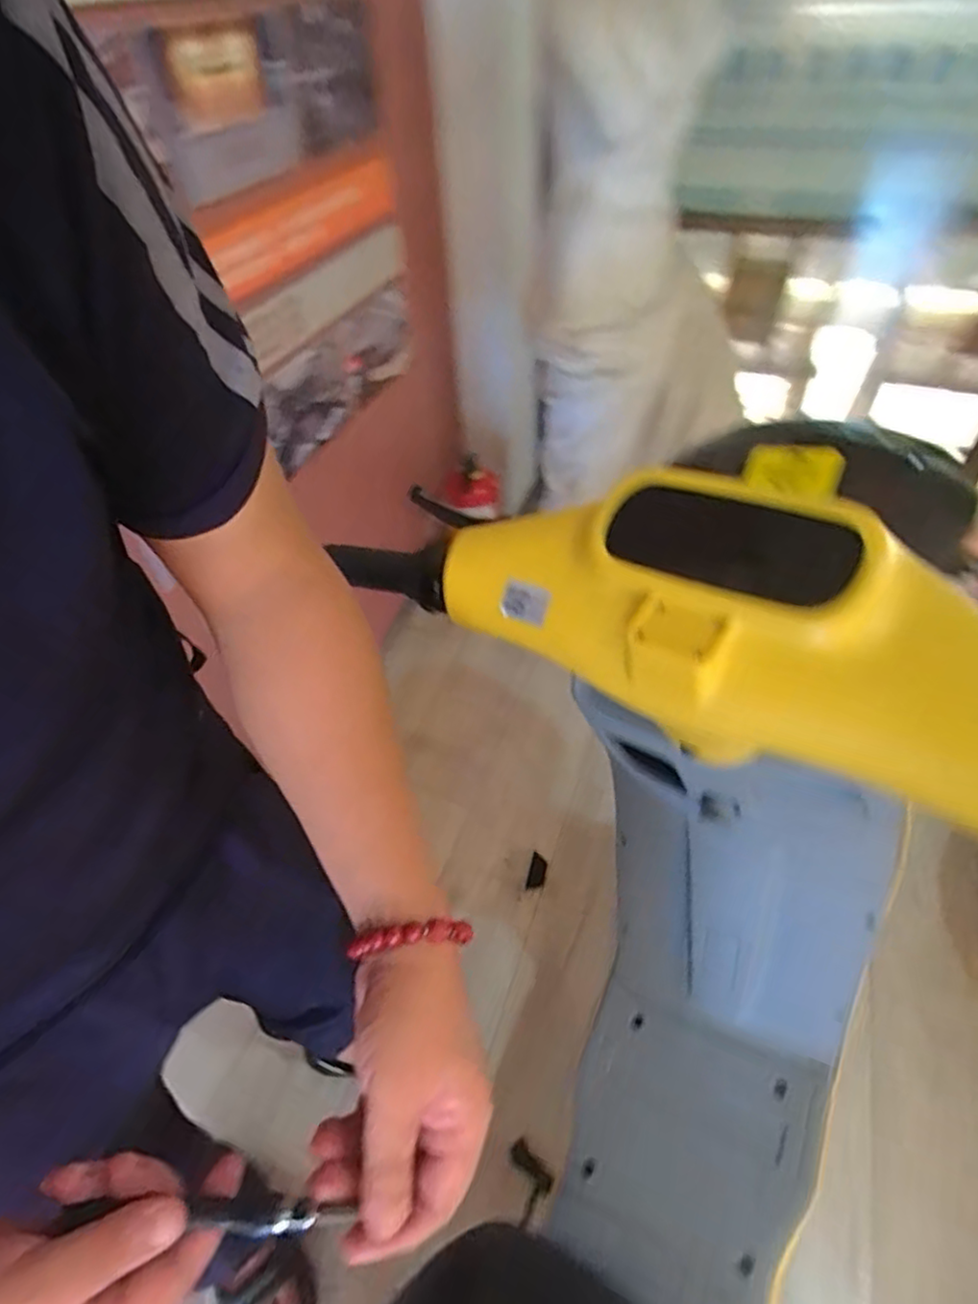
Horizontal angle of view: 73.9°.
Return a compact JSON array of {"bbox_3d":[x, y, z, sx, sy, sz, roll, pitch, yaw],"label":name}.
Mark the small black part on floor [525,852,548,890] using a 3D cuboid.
[{"bbox_3d":[0.099,0.453,1.336,0.037,0.016,0.073,10,51,11],"label":"small black part on floor"}]

